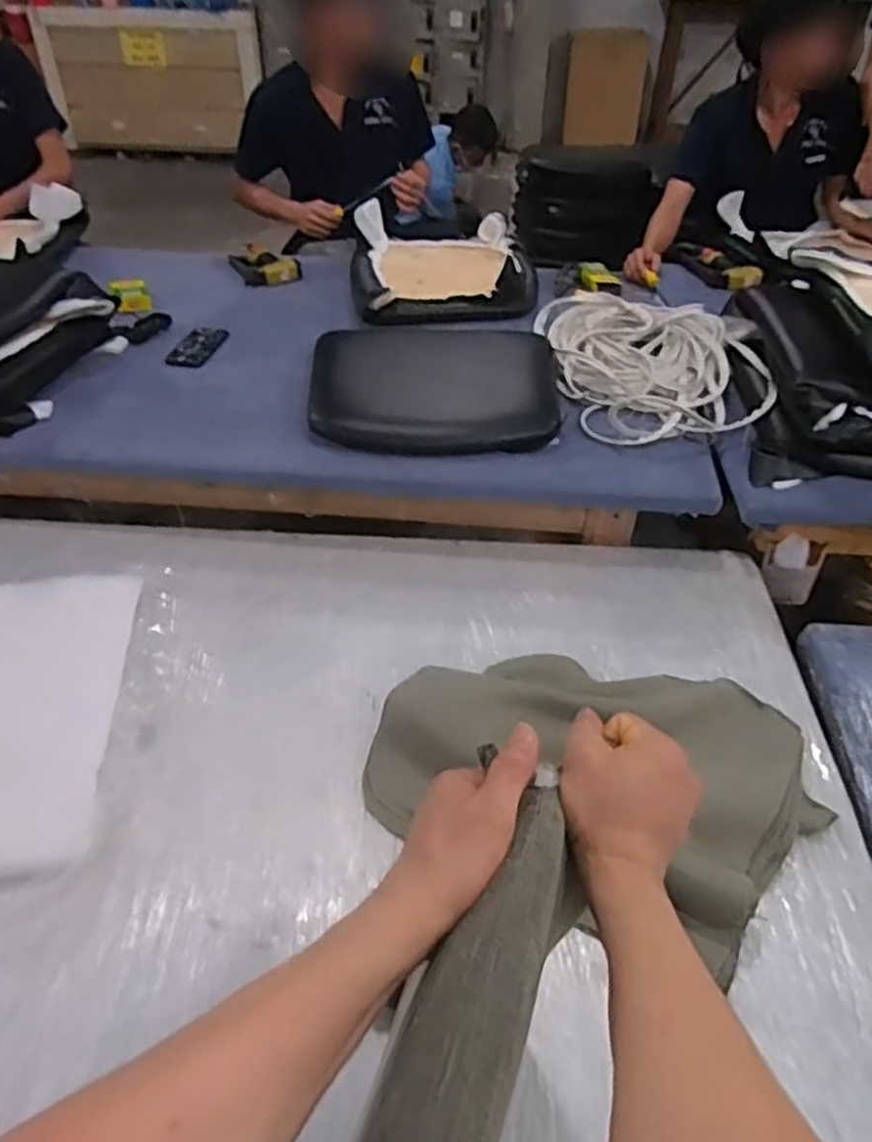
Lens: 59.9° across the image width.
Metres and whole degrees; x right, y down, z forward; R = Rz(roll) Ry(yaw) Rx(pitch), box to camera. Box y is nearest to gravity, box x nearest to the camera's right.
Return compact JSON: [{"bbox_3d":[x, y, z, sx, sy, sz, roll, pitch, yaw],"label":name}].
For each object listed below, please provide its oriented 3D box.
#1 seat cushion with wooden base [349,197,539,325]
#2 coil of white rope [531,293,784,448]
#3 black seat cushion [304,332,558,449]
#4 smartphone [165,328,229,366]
[{"bbox_3d":[0.017,-0.734,1.786,0.428,0.086,0.460,0,42,-1],"label":"seat cushion with wooden base"},{"bbox_3d":[0.419,-0.433,1.488,0.366,0.076,0.500,-4,42,-5],"label":"coil of white rope"},{"bbox_3d":[-0.001,-0.377,1.484,0.475,0.061,0.425,4,42,4],"label":"black seat cushion"},{"bbox_3d":[-0.501,-0.480,1.602,0.083,0.009,0.163,10,43,10],"label":"smartphone"}]

